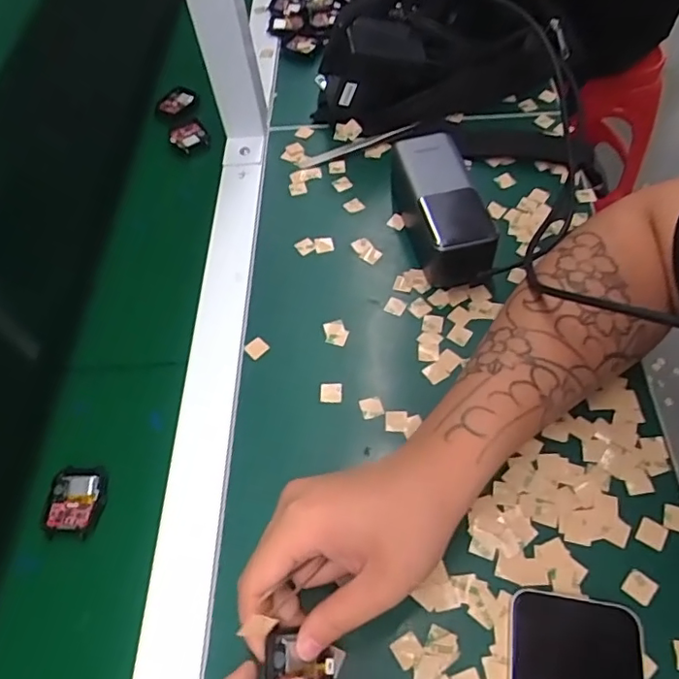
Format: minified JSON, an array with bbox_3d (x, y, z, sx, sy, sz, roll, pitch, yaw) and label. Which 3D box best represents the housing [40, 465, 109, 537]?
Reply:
[{"bbox_3d":[-0.179,0.110,0.389,0.041,0.010,0.046,1,56,5],"label":"housing"}]

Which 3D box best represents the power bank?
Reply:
[{"bbox_3d":[0.084,-0.108,0.475,0.059,0.052,0.128,-7,56,-1],"label":"power bank"}]

